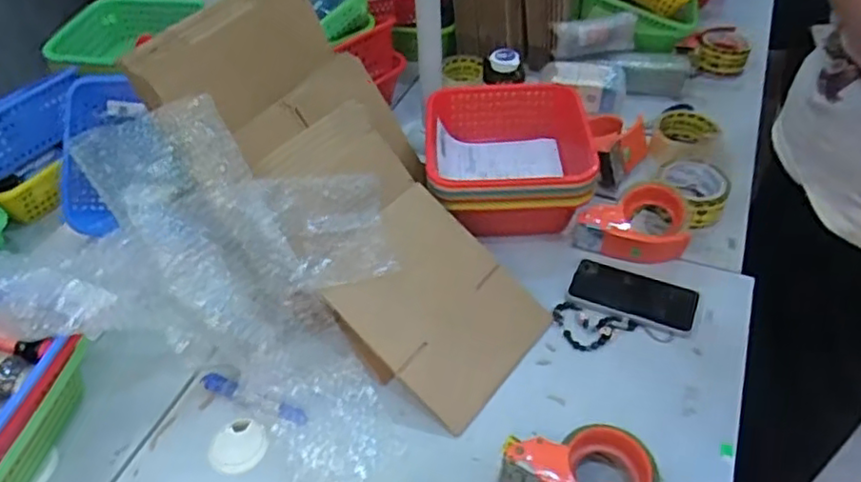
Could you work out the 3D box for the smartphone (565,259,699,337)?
[{"bbox_3d":[0.257,0.069,0.829,0.154,0.007,0.084,16,48,19],"label":"smartphone"}]

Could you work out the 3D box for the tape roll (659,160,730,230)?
[{"bbox_3d":[0.373,-0.077,0.933,0.104,0.048,0.104,-2,45,2],"label":"tape roll"}]

